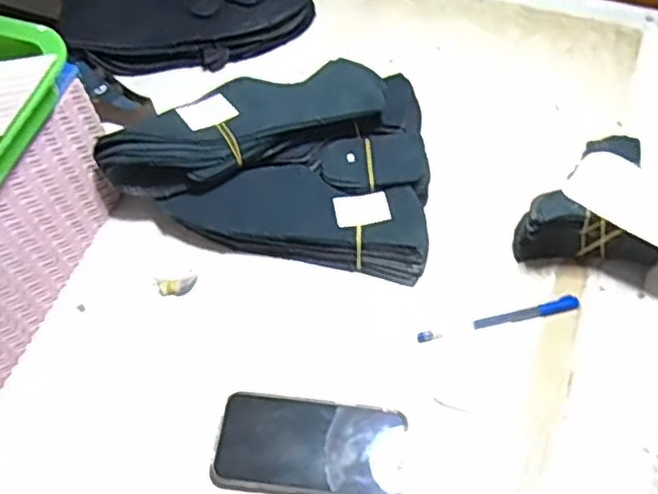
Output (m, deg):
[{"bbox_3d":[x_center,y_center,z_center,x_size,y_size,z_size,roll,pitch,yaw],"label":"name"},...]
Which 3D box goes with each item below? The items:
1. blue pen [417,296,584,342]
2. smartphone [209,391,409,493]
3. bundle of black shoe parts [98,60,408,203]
[{"bbox_3d":[0.146,0.063,0.603,0.141,0.009,0.013,-14,60,-5],"label":"blue pen"},{"bbox_3d":[-0.014,0.157,0.552,0.147,0.010,0.072,7,66,2],"label":"smartphone"},{"bbox_3d":[-0.071,-0.114,0.644,0.274,0.066,0.086,-22,61,-9],"label":"bundle of black shoe parts"}]

